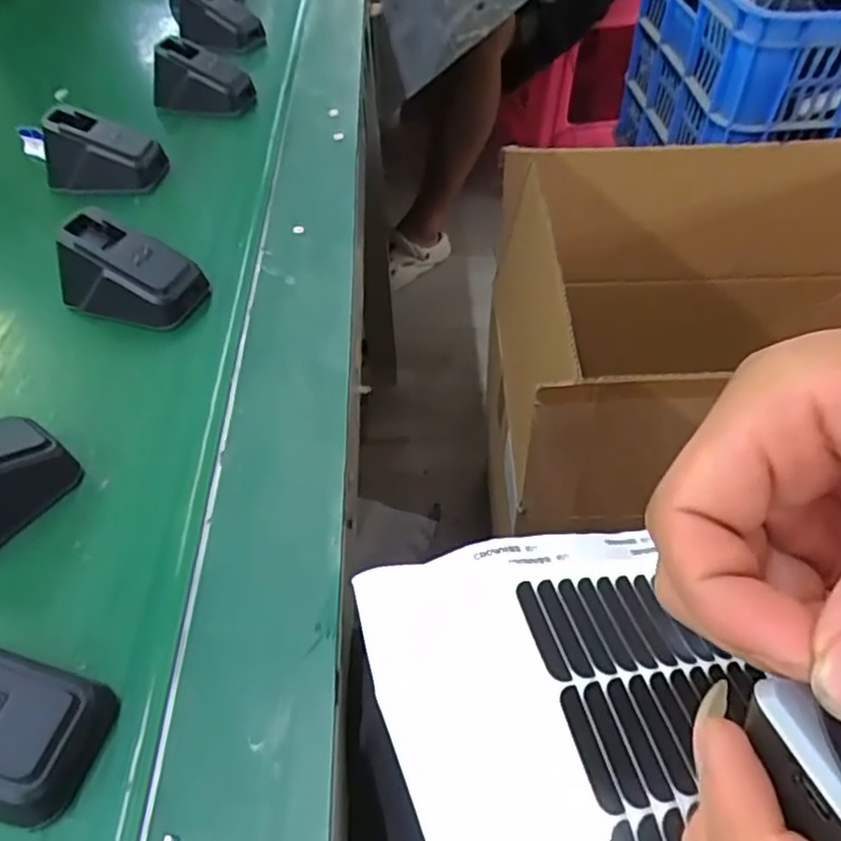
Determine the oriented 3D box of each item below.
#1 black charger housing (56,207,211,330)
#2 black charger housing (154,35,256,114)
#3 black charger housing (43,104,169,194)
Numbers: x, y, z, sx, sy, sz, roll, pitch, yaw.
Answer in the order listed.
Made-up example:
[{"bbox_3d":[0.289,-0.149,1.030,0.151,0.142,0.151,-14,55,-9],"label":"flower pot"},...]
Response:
[{"bbox_3d":[-0.148,-0.075,0.341,0.065,0.040,0.040,12,51,13],"label":"black charger housing"},{"bbox_3d":[-0.162,-0.253,0.497,0.065,0.041,0.035,11,51,12],"label":"black charger housing"},{"bbox_3d":[-0.201,-0.168,0.428,0.072,0.040,0.044,-4,50,0],"label":"black charger housing"}]

